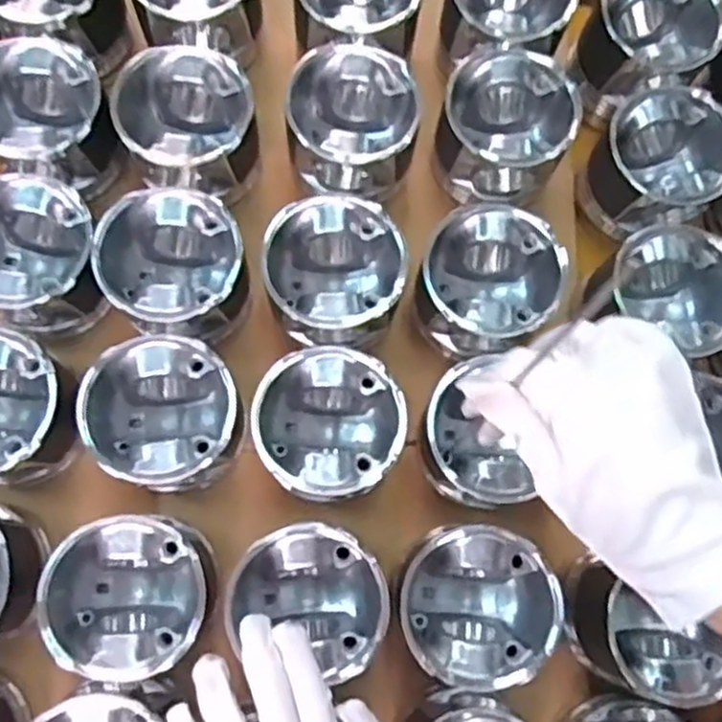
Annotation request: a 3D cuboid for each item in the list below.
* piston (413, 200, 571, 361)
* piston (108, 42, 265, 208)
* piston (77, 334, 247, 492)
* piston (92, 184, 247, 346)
[{"bbox_3d":[0.084,-0.052,0.528,0.094,0.075,0.096,0,76,-2],"label":"piston"},{"bbox_3d":[-0.120,-0.166,0.538,0.088,0.076,0.098,-14,77,-5],"label":"piston"},{"bbox_3d":[-0.125,0.037,0.503,0.090,0.085,0.093,0,76,-2],"label":"piston"},{"bbox_3d":[-0.124,-0.062,0.524,0.094,0.081,0.095,-20,77,-7],"label":"piston"}]

